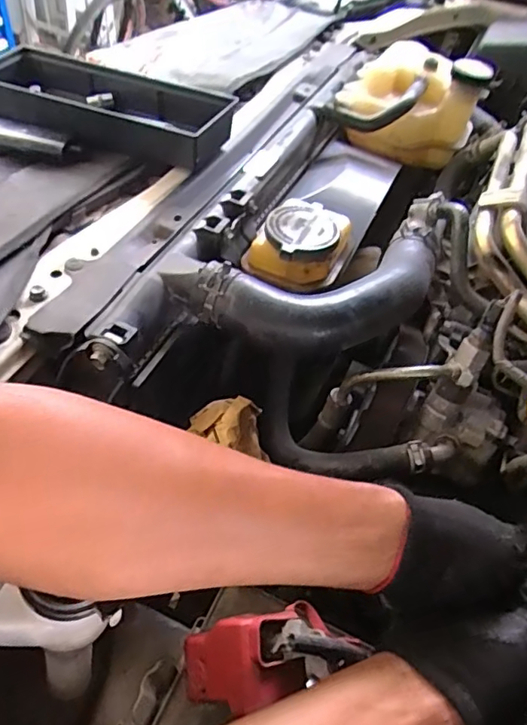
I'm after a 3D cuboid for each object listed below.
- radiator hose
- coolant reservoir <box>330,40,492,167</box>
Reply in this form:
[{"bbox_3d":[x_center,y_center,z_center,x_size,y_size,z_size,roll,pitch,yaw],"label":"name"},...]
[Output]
[{"bbox_3d":[0.062,-0.058,0.447,0.221,0.040,0.093,-17,53,-20],"label":"radiator hose"},{"bbox_3d":[0.186,-0.349,0.705,0.171,0.112,0.193,11,48,2],"label":"coolant reservoir"}]

